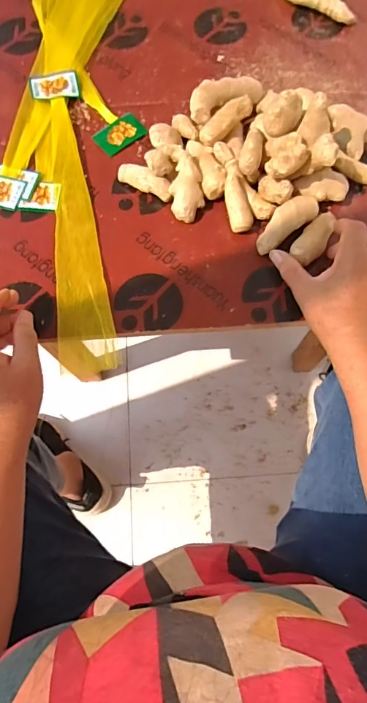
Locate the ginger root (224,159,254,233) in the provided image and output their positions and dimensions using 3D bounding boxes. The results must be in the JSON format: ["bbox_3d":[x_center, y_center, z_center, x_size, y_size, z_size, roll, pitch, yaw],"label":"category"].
[{"bbox_3d":[0.059,-0.172,0.467,0.028,0.016,0.080,-9,91,-3],"label":"ginger root"}]

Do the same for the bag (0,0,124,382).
[{"bbox_3d":[-0.143,-0.281,0.526,0.135,0.013,0.642,-1,72,0],"label":"bag"}]

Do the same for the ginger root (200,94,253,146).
[{"bbox_3d":[0.048,-0.262,0.484,0.070,0.018,0.026,-41,76,-12],"label":"ginger root"}]

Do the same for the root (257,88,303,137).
[{"bbox_3d":[0.104,-0.257,0.458,0.042,0.028,0.035,-40,76,-12],"label":"root"}]

